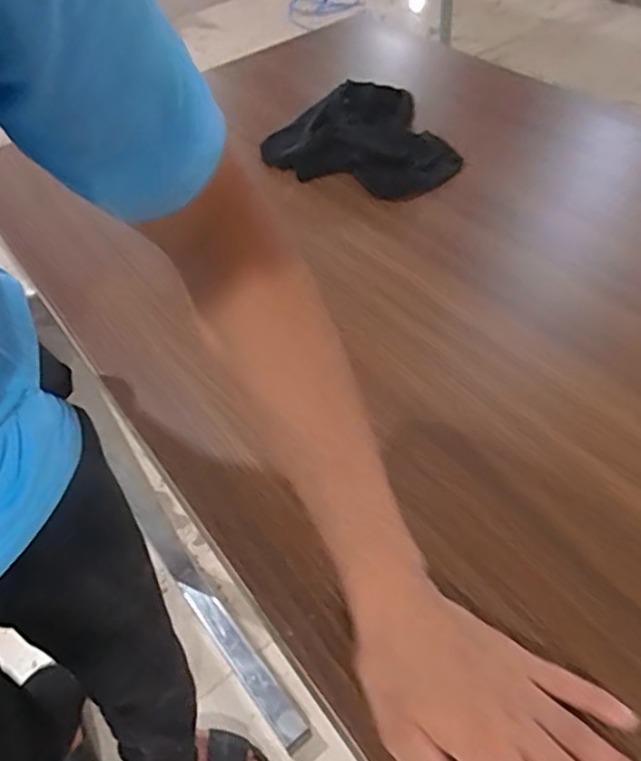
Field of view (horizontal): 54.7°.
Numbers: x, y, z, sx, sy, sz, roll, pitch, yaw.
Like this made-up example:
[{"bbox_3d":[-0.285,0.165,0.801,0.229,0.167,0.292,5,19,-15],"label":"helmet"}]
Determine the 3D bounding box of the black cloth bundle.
[{"bbox_3d":[0.057,-0.305,0.789,0.203,0.034,0.235,-30,52,-19],"label":"black cloth bundle"}]

